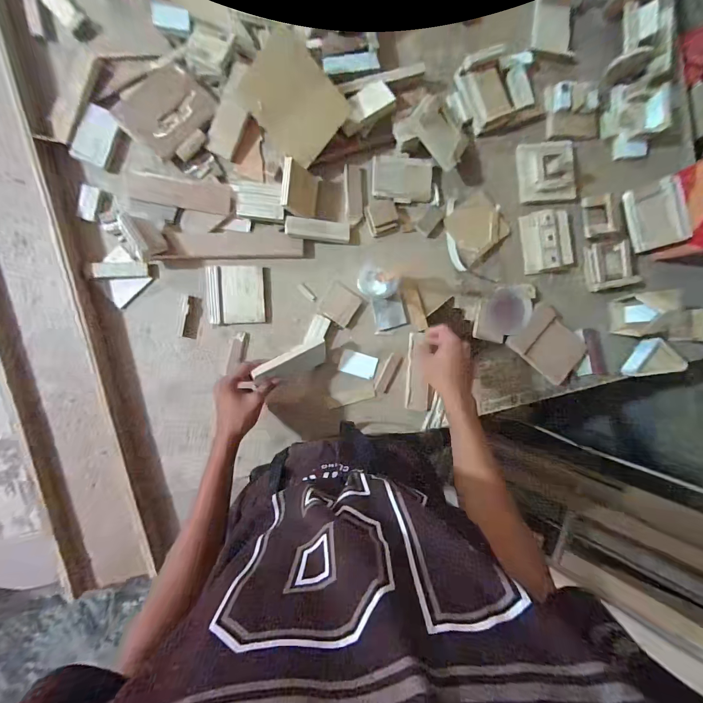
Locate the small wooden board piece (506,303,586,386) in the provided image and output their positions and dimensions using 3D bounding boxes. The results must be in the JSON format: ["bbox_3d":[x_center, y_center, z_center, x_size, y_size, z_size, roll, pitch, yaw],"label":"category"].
[{"bbox_3d":[0.412,-0.016,0.666,0.138,0.012,0.121,42,89,-9],"label":"small wooden board piece"}]

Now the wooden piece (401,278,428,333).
[{"bbox_3d":[0.126,-0.093,0.640,0.035,0.005,0.104,-17,89,-10],"label":"wooden piece"}]

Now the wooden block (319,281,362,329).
[{"bbox_3d":[-0.021,-0.090,0.622,0.064,0.006,0.066,34,90,-9],"label":"wooden block"}]

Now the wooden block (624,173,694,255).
[{"bbox_3d":[0.622,-0.278,0.656,0.031,0.087,0.132,-5,89,-22],"label":"wooden block"}]

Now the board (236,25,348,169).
[{"bbox_3d":[-0.097,-0.422,0.549,0.134,0.017,0.156,-35,120,28],"label":"board"}]

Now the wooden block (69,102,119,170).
[{"bbox_3d":[-0.449,-0.380,0.566,0.052,0.011,0.100,19,92,-8],"label":"wooden block"}]

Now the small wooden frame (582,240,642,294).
[{"bbox_3d":[0.544,-0.180,0.669,0.094,0.031,0.098,-9,96,-7],"label":"small wooden frame"}]

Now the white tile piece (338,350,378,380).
[{"bbox_3d":[0.014,0.027,0.643,0.072,0.004,0.046,17,92,-8],"label":"white tile piece"}]

